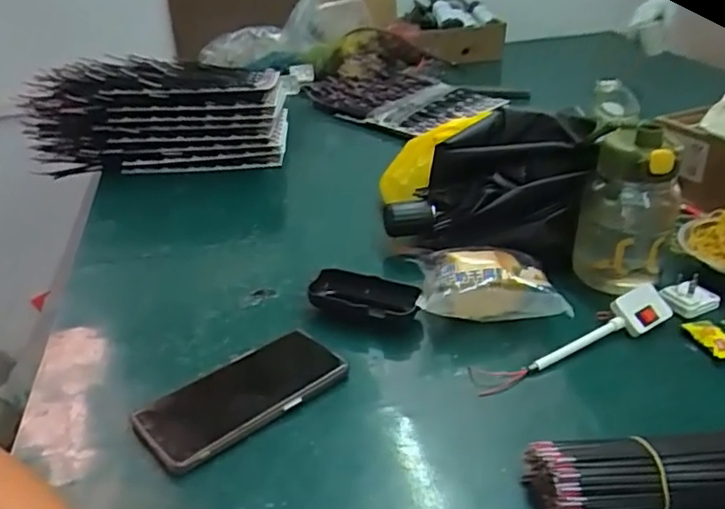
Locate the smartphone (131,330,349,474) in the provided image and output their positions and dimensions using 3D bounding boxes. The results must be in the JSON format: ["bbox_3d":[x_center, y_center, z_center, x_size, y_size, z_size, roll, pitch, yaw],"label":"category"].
[{"bbox_3d":[-0.097,0.112,0.495,0.160,0.017,0.081,-25,38,-34],"label":"smartphone"}]

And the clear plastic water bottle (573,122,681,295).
[{"bbox_3d":[0.258,-0.045,0.597,0.086,0.148,0.085,13,37,22],"label":"clear plastic water bottle"}]

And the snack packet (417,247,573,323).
[{"bbox_3d":[0.116,0.026,0.579,0.131,0.053,0.088,-2,34,1],"label":"snack packet"}]

